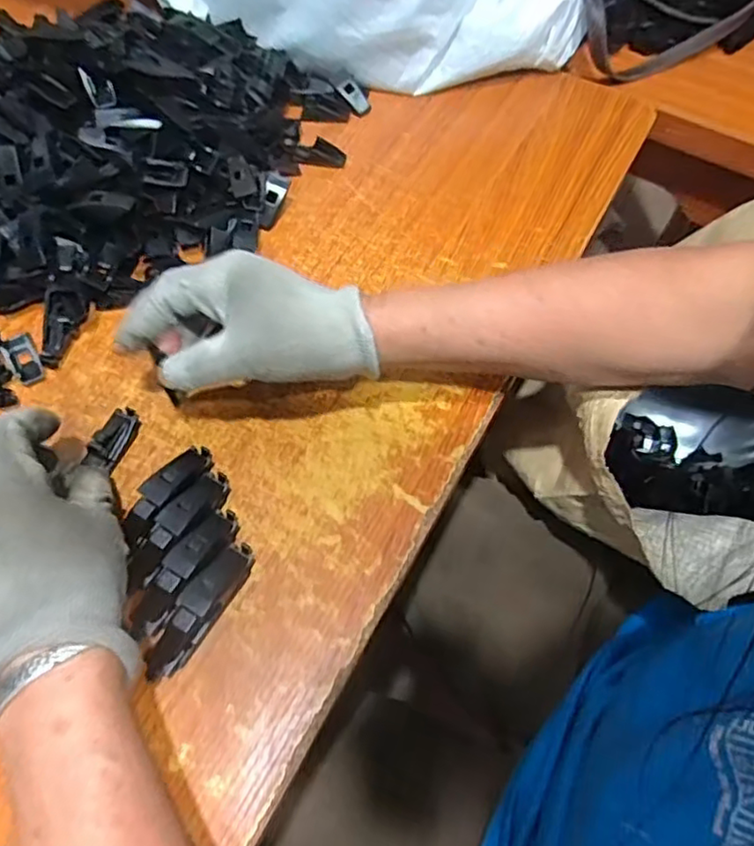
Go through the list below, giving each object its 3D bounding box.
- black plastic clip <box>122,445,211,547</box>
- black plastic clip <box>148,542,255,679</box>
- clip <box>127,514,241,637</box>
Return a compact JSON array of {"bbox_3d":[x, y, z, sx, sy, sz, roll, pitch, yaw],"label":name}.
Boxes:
[{"bbox_3d":[-0.123,0.040,0.376,0.019,0.024,0.066,34,65,15],"label":"black plastic clip"},{"bbox_3d":[-0.097,0.101,0.346,0.020,0.023,0.081,31,64,14],"label":"black plastic clip"},{"bbox_3d":[-0.106,0.081,0.354,0.021,0.021,0.079,30,64,13],"label":"clip"}]

